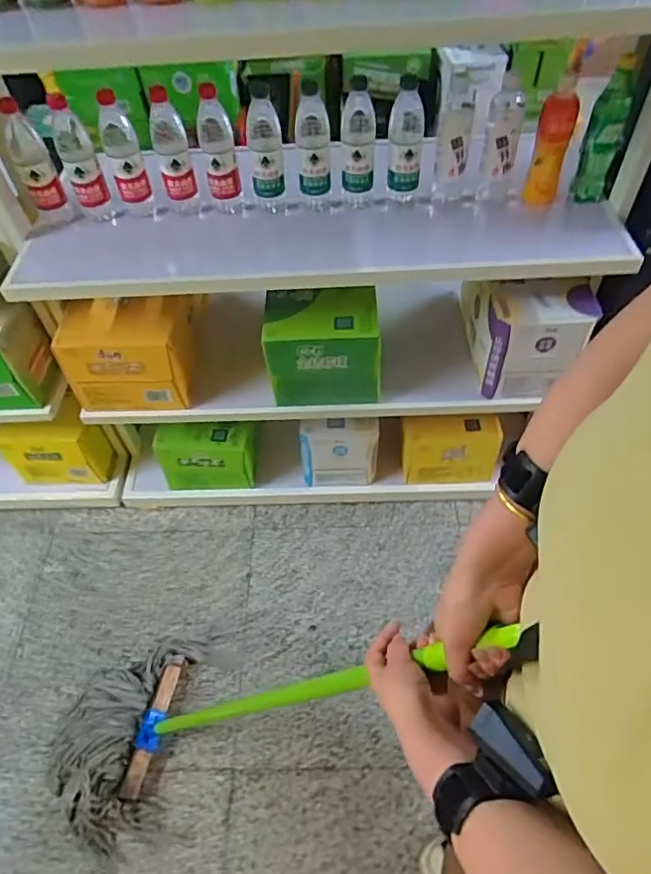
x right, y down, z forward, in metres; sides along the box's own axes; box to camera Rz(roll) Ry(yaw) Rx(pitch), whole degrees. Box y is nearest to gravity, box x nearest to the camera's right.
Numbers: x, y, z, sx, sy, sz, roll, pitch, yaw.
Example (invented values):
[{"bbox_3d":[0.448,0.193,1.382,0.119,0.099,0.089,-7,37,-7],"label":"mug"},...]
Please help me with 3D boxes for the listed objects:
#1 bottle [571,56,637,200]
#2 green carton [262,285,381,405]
[{"bbox_3d":[0.503,-0.539,1.018,0.063,0.250,0.071,17,55,17],"label":"bottle"},{"bbox_3d":[-0.001,-0.195,1.225,0.246,0.208,0.141,-1,52,3],"label":"green carton"}]

